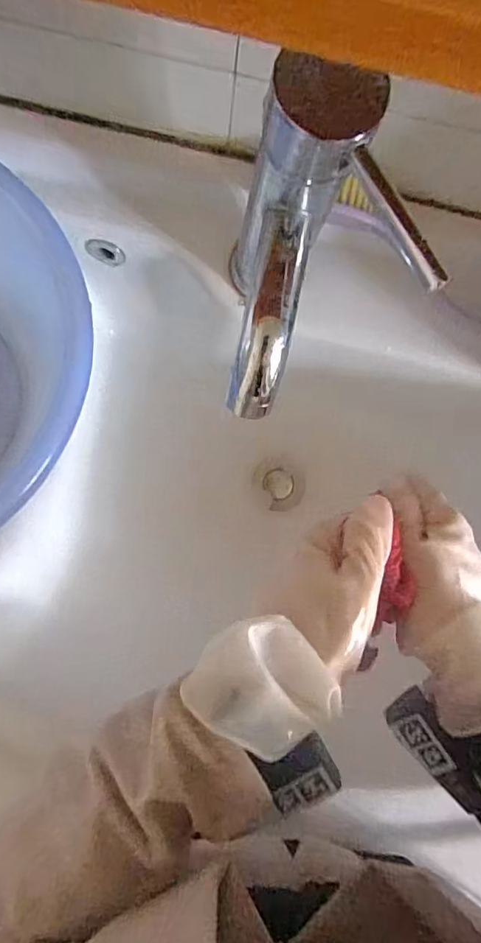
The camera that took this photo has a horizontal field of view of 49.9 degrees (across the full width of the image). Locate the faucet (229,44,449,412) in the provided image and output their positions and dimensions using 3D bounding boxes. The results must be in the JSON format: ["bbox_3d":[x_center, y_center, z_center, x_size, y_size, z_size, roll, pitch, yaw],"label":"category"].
[{"bbox_3d":[0.039,-0.099,0.267,0.083,0.131,0.127,-1,87,-5],"label":"faucet"}]

